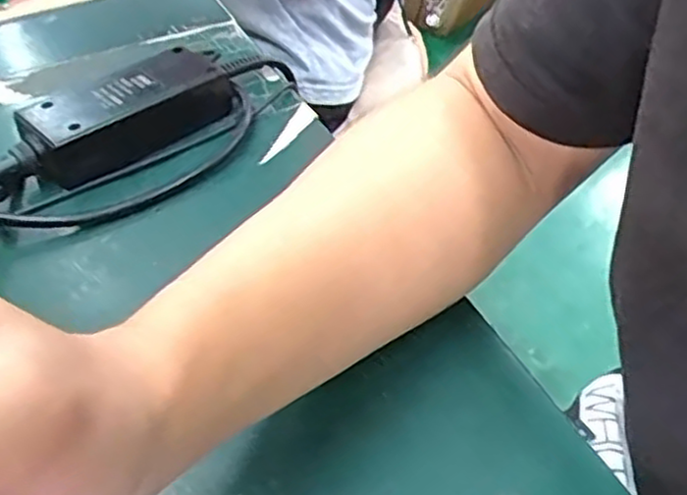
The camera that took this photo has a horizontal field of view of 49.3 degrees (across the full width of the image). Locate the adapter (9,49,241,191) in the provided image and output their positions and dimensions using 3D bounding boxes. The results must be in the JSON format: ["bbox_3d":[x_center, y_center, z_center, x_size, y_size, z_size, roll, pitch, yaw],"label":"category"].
[{"bbox_3d":[-0.127,-0.081,0.443,0.060,0.035,0.122,32,53,33],"label":"adapter"}]

